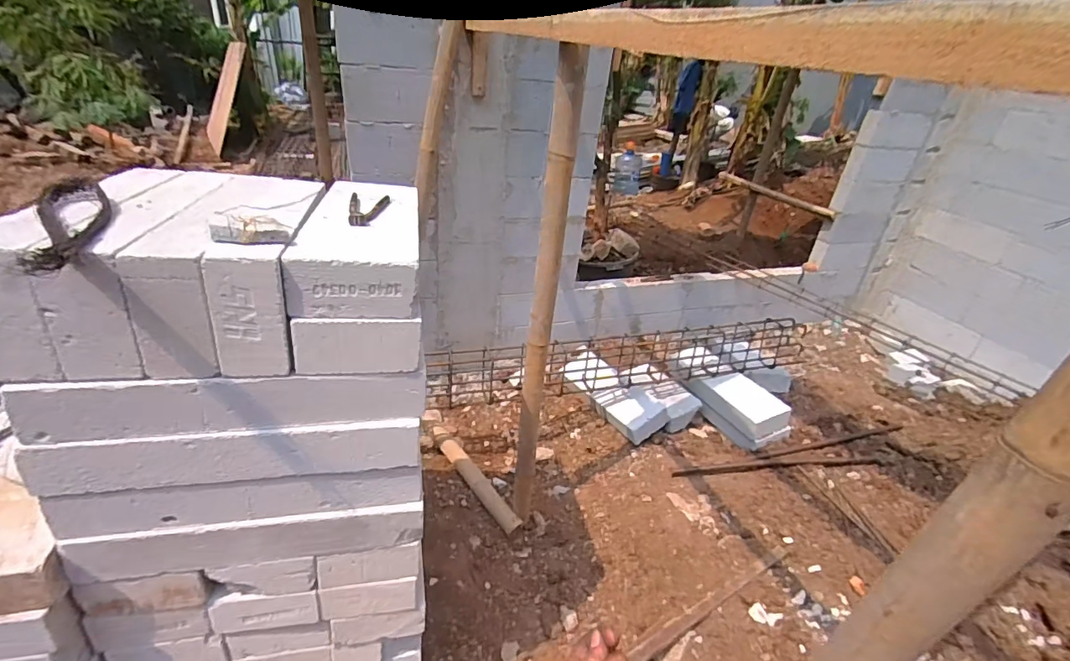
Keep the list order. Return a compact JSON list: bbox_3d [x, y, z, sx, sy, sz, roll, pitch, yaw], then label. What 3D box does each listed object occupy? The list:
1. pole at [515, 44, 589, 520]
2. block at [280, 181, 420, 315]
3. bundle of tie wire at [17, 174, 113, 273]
[{"bbox_3d":[0.019,-0.004,1.501,0.080,1.532,0.074,3,30,-6],"label":"pole"},{"bbox_3d":[-0.329,-0.193,0.970,0.192,0.094,0.521,-1,31,-13],"label":"block"},{"bbox_3d":[-0.655,-0.164,0.702,0.077,0.036,0.440,-16,37,-34],"label":"bundle of tie wire"}]

